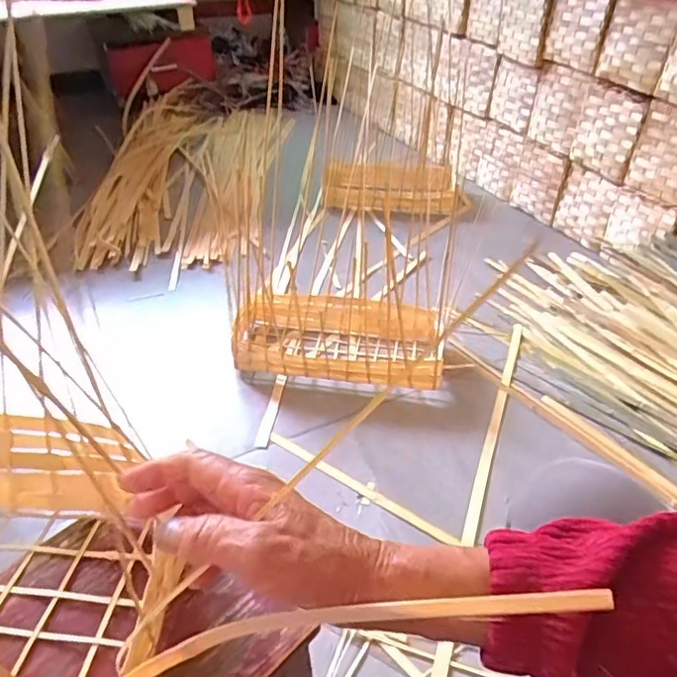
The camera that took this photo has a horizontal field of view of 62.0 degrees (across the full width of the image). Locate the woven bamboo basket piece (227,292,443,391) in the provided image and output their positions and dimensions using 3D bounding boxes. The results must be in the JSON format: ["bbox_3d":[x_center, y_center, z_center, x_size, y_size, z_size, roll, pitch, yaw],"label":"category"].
[{"bbox_3d":[0.001,-0.008,1.203,0.433,0.087,0.234,7,39,7],"label":"woven bamboo basket piece"}]

